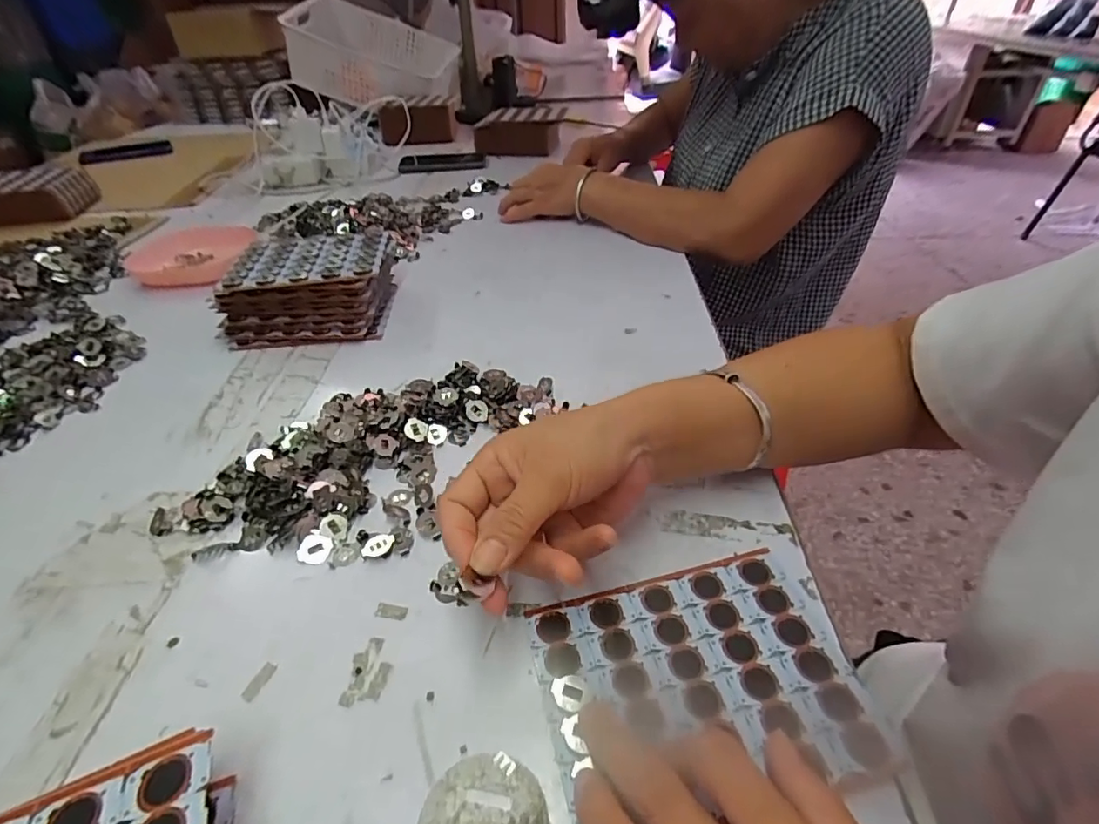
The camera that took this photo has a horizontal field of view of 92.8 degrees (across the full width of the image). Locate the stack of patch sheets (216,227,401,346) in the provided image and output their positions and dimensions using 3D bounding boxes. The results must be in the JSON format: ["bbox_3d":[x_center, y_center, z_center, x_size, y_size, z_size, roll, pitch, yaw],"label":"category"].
[{"bbox_3d":[-0.246,-0.129,0.543,0.164,0.069,0.119,-3,40,-1],"label":"stack of patch sheets"}]

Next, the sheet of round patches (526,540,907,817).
[{"bbox_3d":[0.072,0.131,0.261,0.148,0.007,0.113,-10,41,-10],"label":"sheet of round patches"}]

